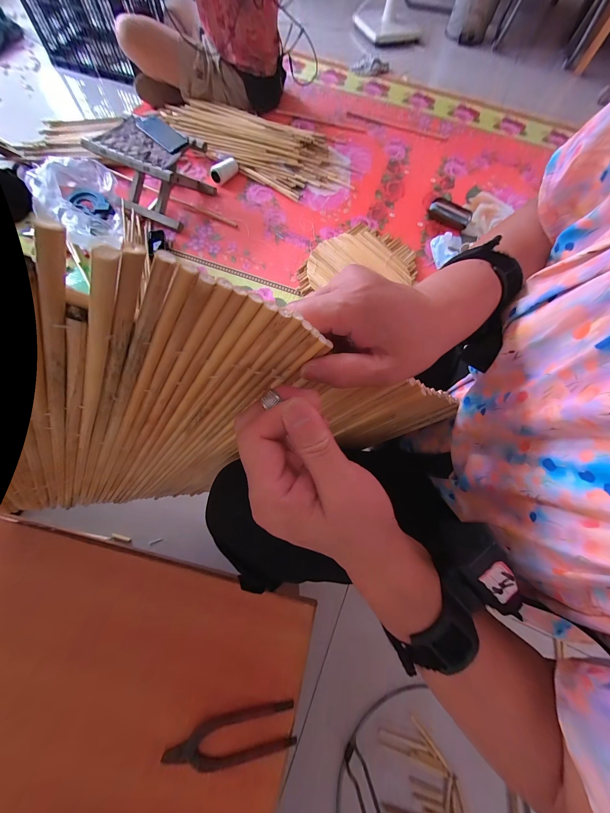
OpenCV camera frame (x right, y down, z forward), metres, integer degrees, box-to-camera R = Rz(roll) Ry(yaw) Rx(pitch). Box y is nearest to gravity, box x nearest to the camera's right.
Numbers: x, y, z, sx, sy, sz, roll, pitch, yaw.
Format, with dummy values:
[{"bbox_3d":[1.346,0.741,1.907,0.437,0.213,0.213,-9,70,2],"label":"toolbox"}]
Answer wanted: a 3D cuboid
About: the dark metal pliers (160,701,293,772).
[{"bbox_3d":[-0.090,0.409,0.322,0.155,0.014,0.045,-8,70,-7],"label":"dark metal pliers"}]

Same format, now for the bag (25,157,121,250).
[{"bbox_3d":[-0.640,-0.591,0.757,0.211,0.170,0.239,-33,75,-14],"label":"bag"}]

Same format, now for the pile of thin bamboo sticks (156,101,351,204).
[{"bbox_3d":[-0.197,-1.008,1.032,0.775,0.084,0.335,16,82,-4],"label":"pile of thin bamboo sticks"}]

